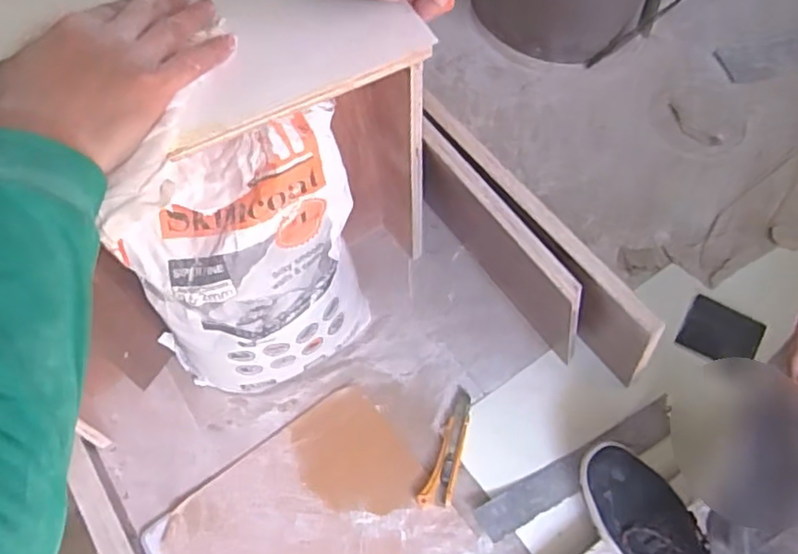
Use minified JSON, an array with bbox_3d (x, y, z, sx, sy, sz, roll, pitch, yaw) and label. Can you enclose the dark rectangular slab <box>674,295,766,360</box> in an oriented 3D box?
[{"bbox_3d":[0.437,0.076,0.882,0.094,0.007,0.085,28,66,29],"label":"dark rectangular slab"}]

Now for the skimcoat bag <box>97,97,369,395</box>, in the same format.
[{"bbox_3d":[-0.167,0.007,0.751,0.235,0.402,0.119,-9,61,-3],"label":"skimcoat bag"}]

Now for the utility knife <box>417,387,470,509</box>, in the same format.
[{"bbox_3d":[0.064,0.221,0.846,0.039,0.017,0.159,13,62,9],"label":"utility knife"}]

